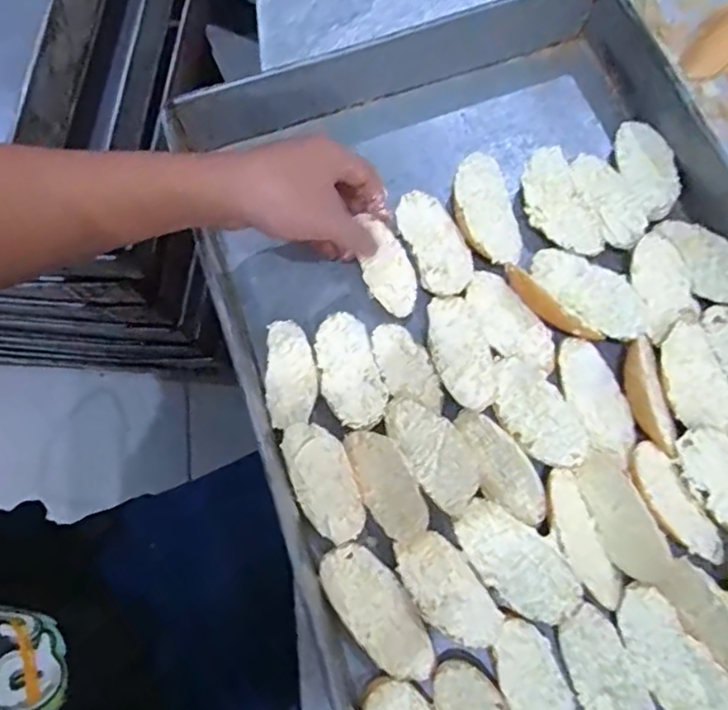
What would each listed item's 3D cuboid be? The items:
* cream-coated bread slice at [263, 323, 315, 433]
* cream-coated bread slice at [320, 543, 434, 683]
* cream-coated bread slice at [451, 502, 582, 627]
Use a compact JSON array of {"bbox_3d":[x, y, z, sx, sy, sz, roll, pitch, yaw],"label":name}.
[{"bbox_3d":[-0.053,0.013,0.441,0.034,0.012,0.077,-1,72,2],"label":"cream-coated bread slice"},{"bbox_3d":[0.009,0.163,0.397,0.041,0.013,0.091,-37,75,-9],"label":"cream-coated bread slice"},{"bbox_3d":[0.095,0.129,0.392,0.044,0.008,0.084,-42,76,-11],"label":"cream-coated bread slice"}]

